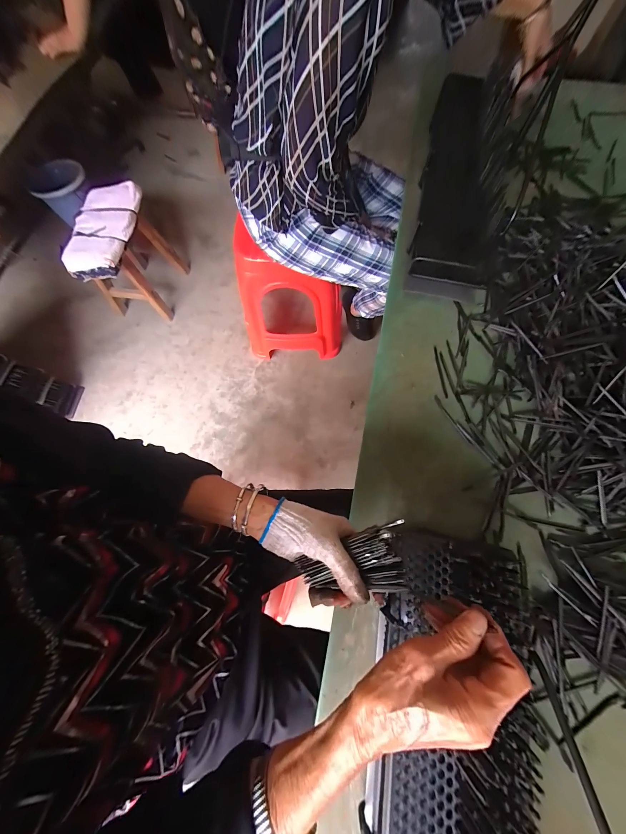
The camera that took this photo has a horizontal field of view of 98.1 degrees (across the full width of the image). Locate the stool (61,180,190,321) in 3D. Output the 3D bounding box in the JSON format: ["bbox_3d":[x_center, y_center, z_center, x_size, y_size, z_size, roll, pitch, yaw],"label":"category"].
[{"bbox_3d":[-0.803,-0.676,1.206,0.279,0.403,0.418,12,72,5],"label":"stool"}]

